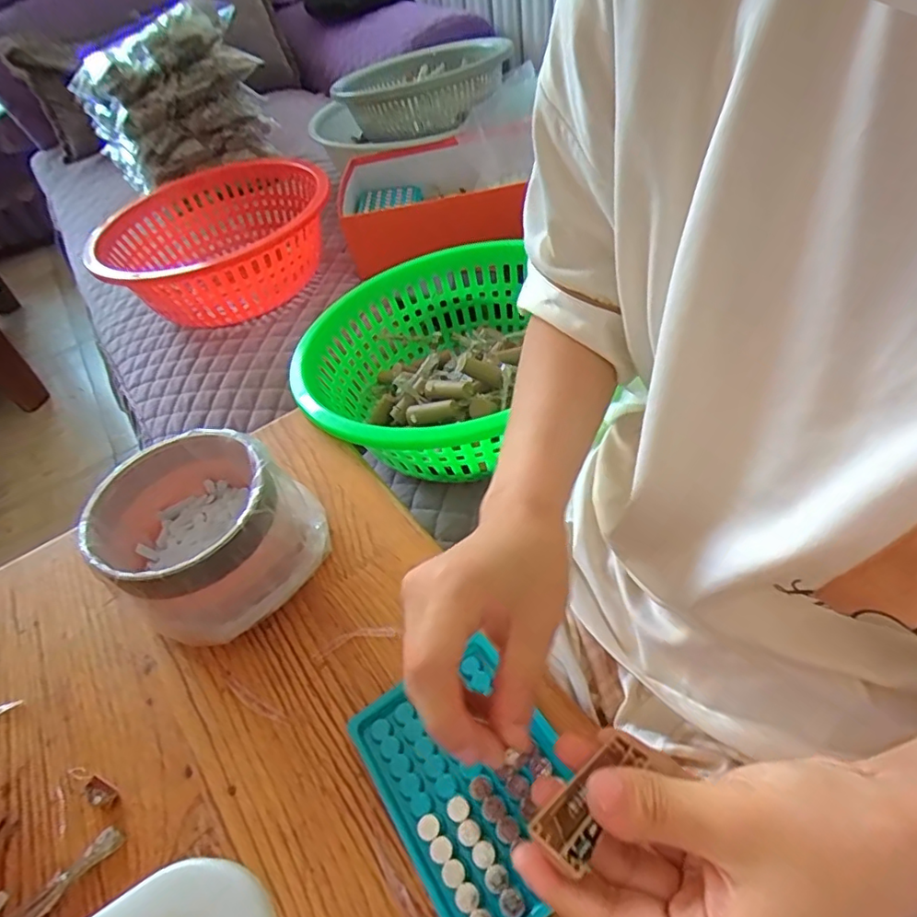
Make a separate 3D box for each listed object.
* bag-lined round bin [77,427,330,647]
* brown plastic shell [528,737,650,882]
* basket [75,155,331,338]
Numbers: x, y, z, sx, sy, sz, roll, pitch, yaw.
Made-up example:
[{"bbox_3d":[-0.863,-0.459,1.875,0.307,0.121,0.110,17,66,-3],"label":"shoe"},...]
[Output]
[{"bbox_3d":[-0.170,0.053,0.393,0.119,0.090,0.117,-6,47,6],"label":"bag-lined round bin"},{"bbox_3d":[0.048,0.118,0.203,0.048,0.009,0.019,-30,49,-35],"label":"brown plastic shell"},{"bbox_3d":[-0.333,-0.298,0.814,0.298,0.124,0.307,-25,48,-12],"label":"basket"}]

